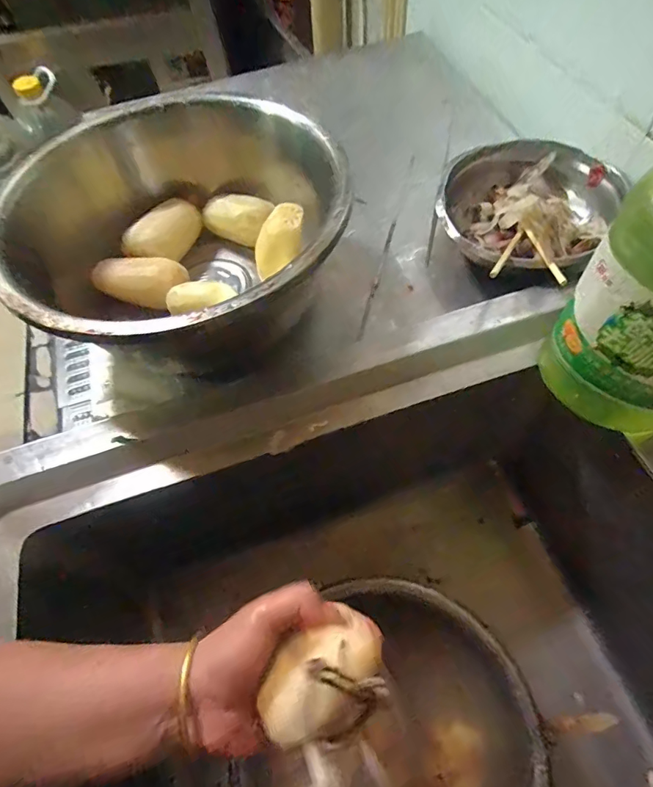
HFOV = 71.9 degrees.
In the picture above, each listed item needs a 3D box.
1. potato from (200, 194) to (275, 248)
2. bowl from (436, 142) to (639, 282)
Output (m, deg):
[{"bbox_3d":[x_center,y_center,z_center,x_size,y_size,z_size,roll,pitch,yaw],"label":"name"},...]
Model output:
[{"bbox_3d":[-0.106,-0.205,0.531,0.077,0.038,0.044,18,63,14],"label":"potato"},{"bbox_3d":[0.218,-0.205,0.507,0.202,0.068,0.189,-2,60,3],"label":"bowl"}]

